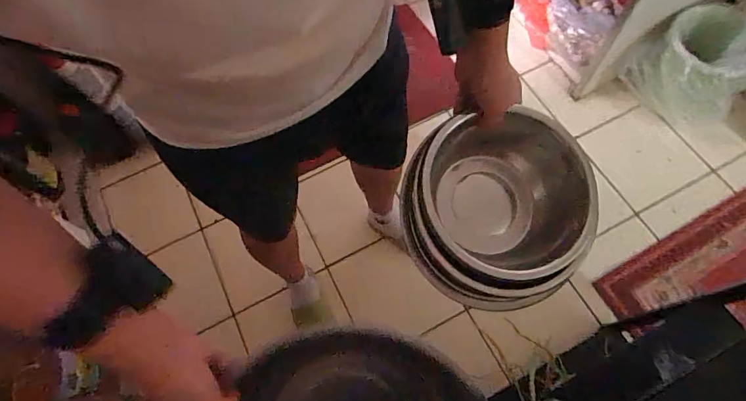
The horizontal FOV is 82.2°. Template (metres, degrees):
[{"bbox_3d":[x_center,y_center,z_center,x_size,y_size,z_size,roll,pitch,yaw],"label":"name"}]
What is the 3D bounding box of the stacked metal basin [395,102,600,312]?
[{"bbox_3d":[0.173,0.011,0.623,0.261,0.139,0.261,1,80,-7],"label":"stacked metal basin"}]

